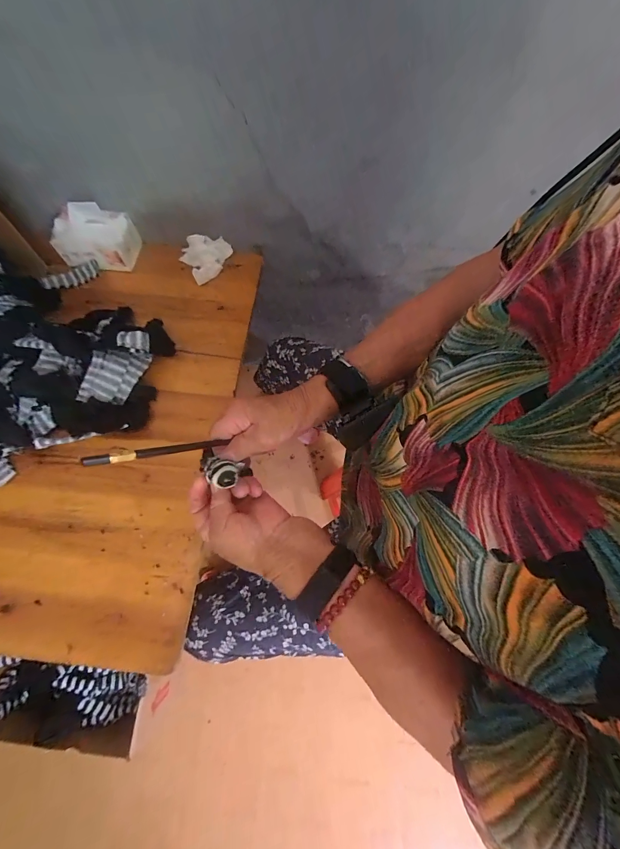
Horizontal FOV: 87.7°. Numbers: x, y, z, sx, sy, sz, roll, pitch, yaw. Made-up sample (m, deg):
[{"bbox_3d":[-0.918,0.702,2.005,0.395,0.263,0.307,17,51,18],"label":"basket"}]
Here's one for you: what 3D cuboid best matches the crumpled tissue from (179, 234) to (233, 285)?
[{"bbox_3d":[-0.225,-0.345,0.674,0.105,0.033,0.097,7,69,1],"label":"crumpled tissue"}]

